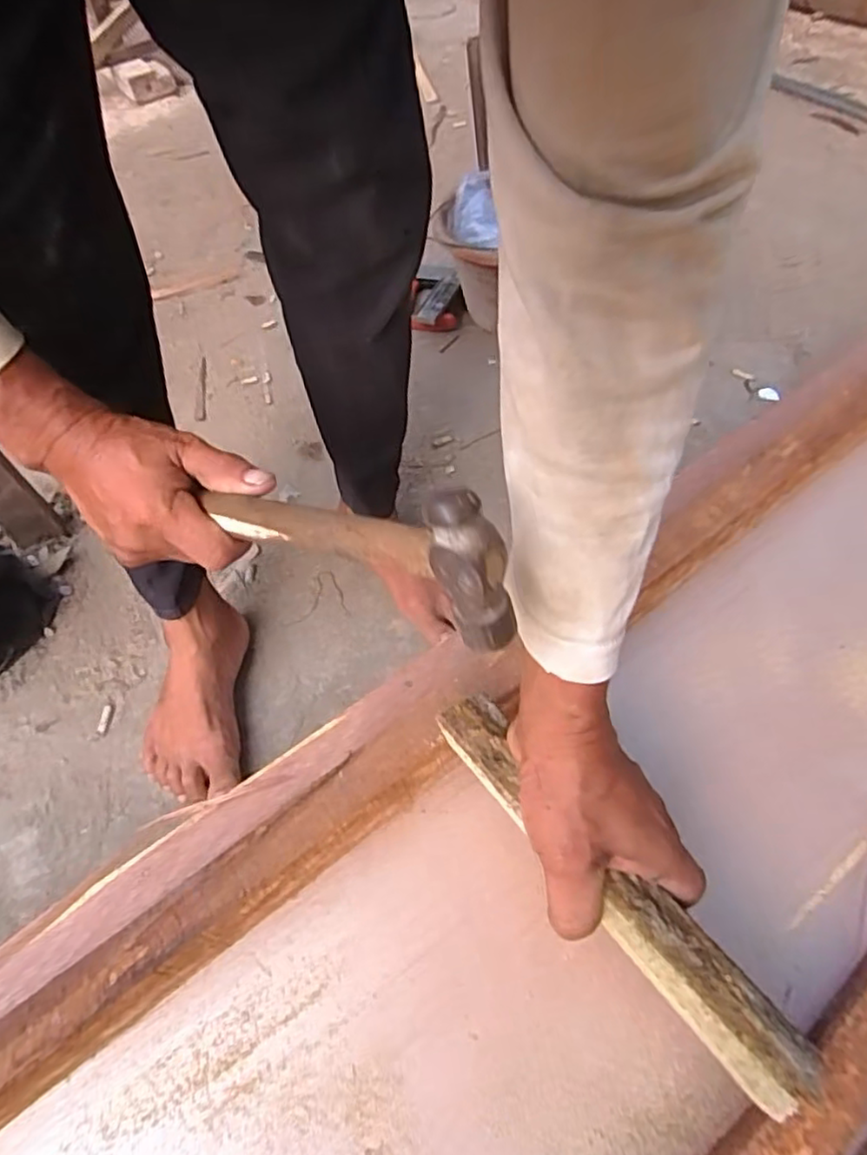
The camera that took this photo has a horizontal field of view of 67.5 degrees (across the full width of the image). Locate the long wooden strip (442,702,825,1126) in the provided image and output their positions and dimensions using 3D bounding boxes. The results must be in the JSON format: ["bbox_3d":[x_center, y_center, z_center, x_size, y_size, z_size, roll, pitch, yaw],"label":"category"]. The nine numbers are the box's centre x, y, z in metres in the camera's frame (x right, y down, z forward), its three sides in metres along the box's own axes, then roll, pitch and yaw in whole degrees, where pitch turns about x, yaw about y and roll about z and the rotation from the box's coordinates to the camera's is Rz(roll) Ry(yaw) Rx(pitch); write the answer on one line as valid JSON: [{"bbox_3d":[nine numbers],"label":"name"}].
[{"bbox_3d":[0.091,0.157,0.350,0.041,0.021,0.242,-36,59,-18],"label":"long wooden strip"}]

